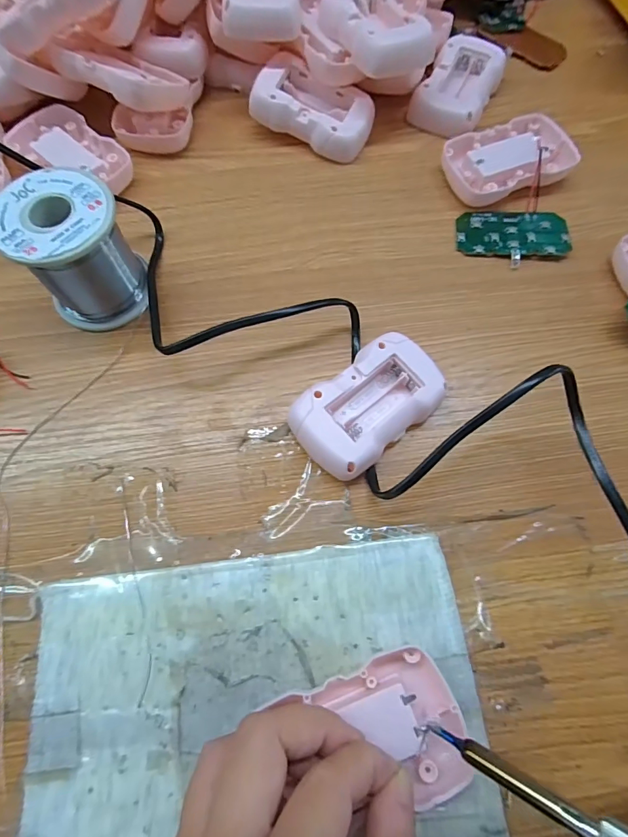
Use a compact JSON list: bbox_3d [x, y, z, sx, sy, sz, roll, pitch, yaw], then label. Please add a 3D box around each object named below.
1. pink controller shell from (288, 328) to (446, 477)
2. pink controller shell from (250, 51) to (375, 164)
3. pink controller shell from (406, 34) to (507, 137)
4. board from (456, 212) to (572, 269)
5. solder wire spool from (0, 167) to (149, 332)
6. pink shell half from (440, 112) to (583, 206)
[{"bbox_3d":[0.031,-0.007,0.234,0.086,0.024,0.050,-40,76,-13],"label":"pink controller shell"},{"bbox_3d":[0.001,-0.226,0.307,0.082,0.030,0.050,25,73,8],"label":"pink controller shell"},{"bbox_3d":[0.110,-0.254,0.320,0.051,0.022,0.081,27,73,8],"label":"pink controller shell"},{"bbox_3d":[0.135,-0.124,0.285,0.073,0.007,0.042,4,71,1],"label":"board"},{"bbox_3d":[-0.134,-0.094,0.242,0.058,0.062,0.063,-34,75,-11],"label":"solder wire spool"},{"bbox_3d":[0.139,-0.183,0.300,0.089,0.017,0.057,-24,73,-9],"label":"pink shell half"}]

